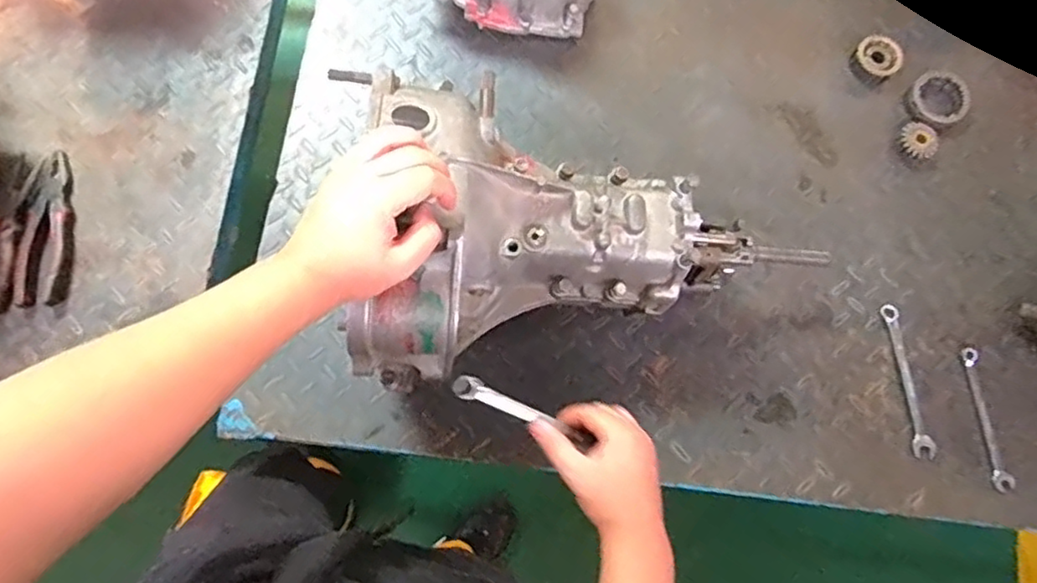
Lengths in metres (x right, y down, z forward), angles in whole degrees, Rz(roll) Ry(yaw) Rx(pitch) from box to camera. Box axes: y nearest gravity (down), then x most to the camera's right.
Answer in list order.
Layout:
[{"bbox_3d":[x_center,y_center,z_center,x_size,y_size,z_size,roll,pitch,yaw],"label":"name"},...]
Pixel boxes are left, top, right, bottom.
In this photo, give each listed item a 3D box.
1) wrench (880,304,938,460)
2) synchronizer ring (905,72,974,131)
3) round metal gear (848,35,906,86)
[{"bbox_3d":[0.448,0.102,0.746,0.024,0.016,0.176,-6,78,-2],"label":"wrench"},{"bbox_3d":[0.537,-0.245,0.824,0.076,0.019,0.087,33,80,7],"label":"synchronizer ring"},{"bbox_3d":[0.464,-0.301,0.834,0.056,0.016,0.065,40,80,8],"label":"round metal gear"}]

